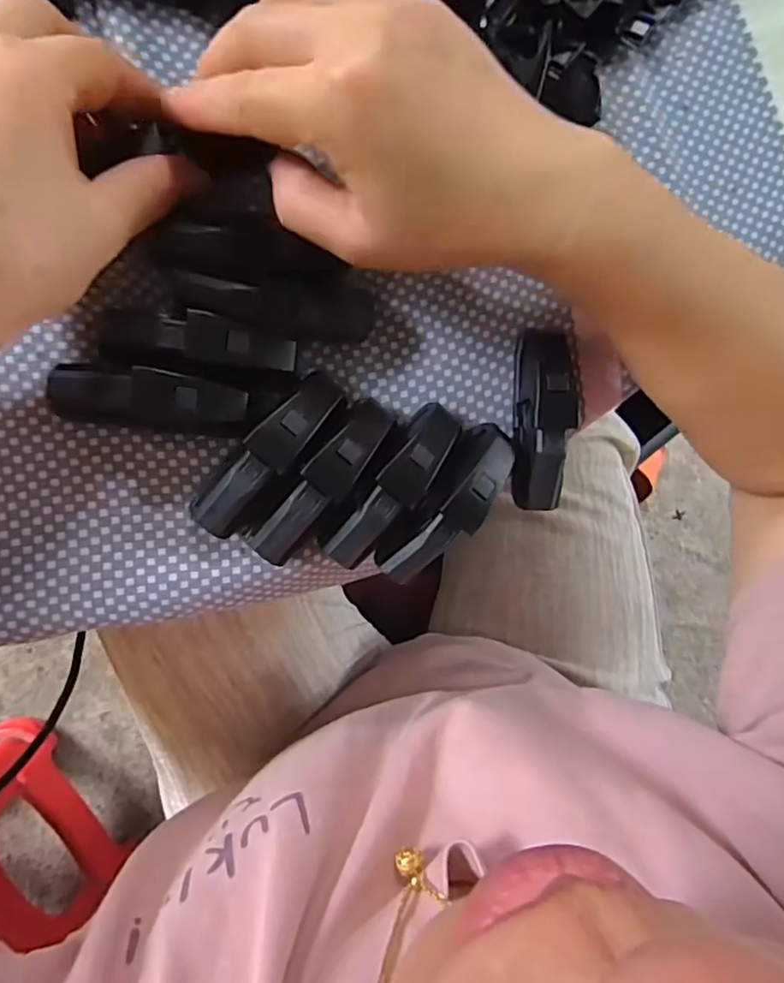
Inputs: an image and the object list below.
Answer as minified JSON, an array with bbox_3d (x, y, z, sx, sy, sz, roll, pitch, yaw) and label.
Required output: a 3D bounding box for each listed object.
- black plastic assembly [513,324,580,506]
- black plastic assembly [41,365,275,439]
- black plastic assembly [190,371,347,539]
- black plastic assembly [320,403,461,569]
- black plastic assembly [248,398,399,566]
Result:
[{"bbox_3d":[0.061,-0.029,0.255,0.017,0.024,0.070,1,90,-9],"label":"black plastic assembly"},{"bbox_3d":[-0.085,-0.033,0.230,0.077,0.024,0.021,7,89,-8],"label":"black plastic assembly"},{"bbox_3d":[-0.043,-0.013,0.236,0.023,0.024,0.072,42,85,-7],"label":"black plastic assembly"},{"bbox_3d":[0.000,-0.002,0.246,0.019,0.024,0.072,39,85,-7],"label":"black plastic assembly"},{"bbox_3d":[-0.023,-0.003,0.242,0.022,0.025,0.073,39,85,-7],"label":"black plastic assembly"}]

